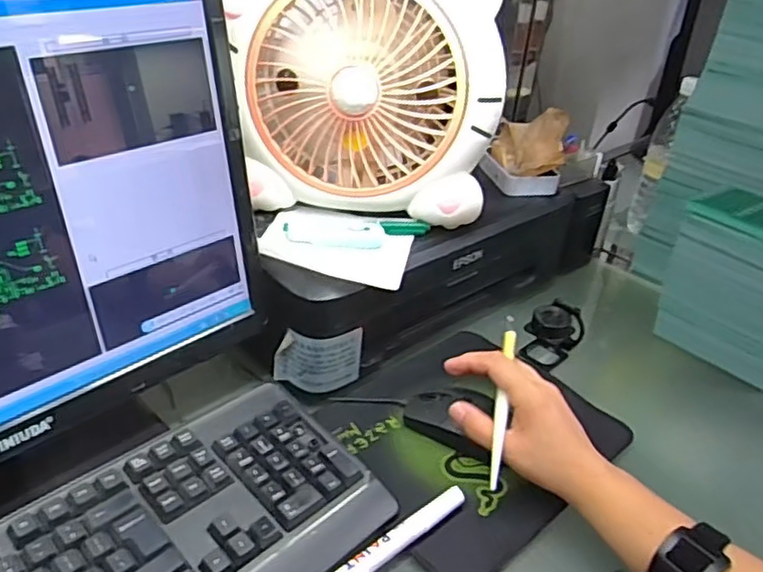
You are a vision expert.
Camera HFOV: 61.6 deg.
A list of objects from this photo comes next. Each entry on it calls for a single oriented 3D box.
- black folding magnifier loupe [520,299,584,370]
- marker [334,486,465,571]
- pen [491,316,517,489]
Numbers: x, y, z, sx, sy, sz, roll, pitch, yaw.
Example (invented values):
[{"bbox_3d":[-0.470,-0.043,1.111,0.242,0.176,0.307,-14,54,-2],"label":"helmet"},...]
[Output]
[{"bbox_3d":[0.178,0.050,0.666,0.054,0.058,0.037,-20,40,-35],"label":"black folding magnifier loupe"},{"bbox_3d":[0.006,0.189,0.462,0.141,0.017,0.017,-22,41,-36],"label":"marker"},{"bbox_3d":[0.097,0.088,0.512,0.010,0.012,0.150,10,59,7],"label":"pen"}]

